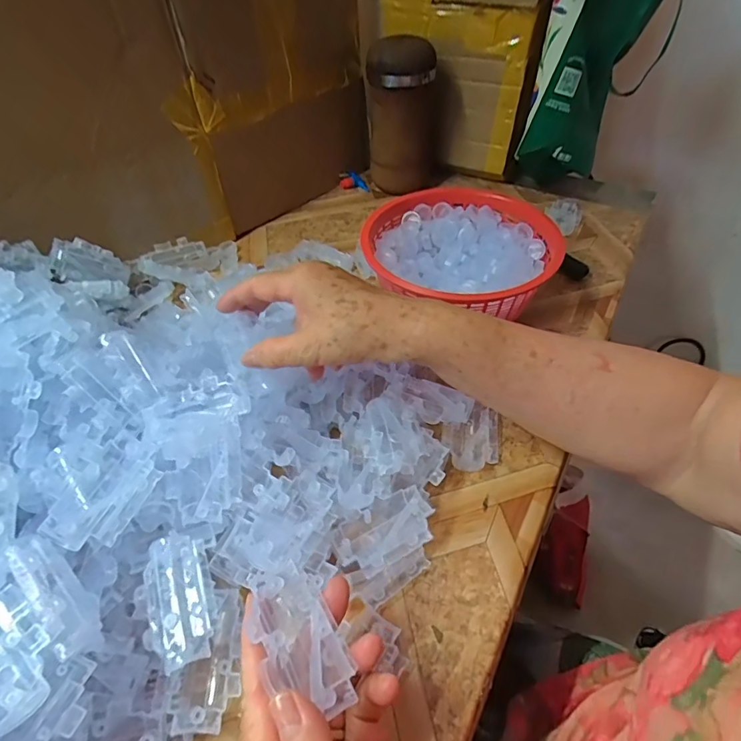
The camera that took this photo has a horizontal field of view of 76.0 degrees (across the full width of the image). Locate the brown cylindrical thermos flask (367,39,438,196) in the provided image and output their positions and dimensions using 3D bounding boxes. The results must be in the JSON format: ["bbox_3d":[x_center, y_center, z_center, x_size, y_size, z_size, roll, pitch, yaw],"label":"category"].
[{"bbox_3d":[0.041,-0.323,0.615,0.088,0.170,0.081,0,48,0],"label":"brown cylindrical thermos flask"}]

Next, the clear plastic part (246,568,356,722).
[{"bbox_3d":[-0.034,0.127,0.225,0.034,0.020,0.062,-25,52,-21],"label":"clear plastic part"}]

